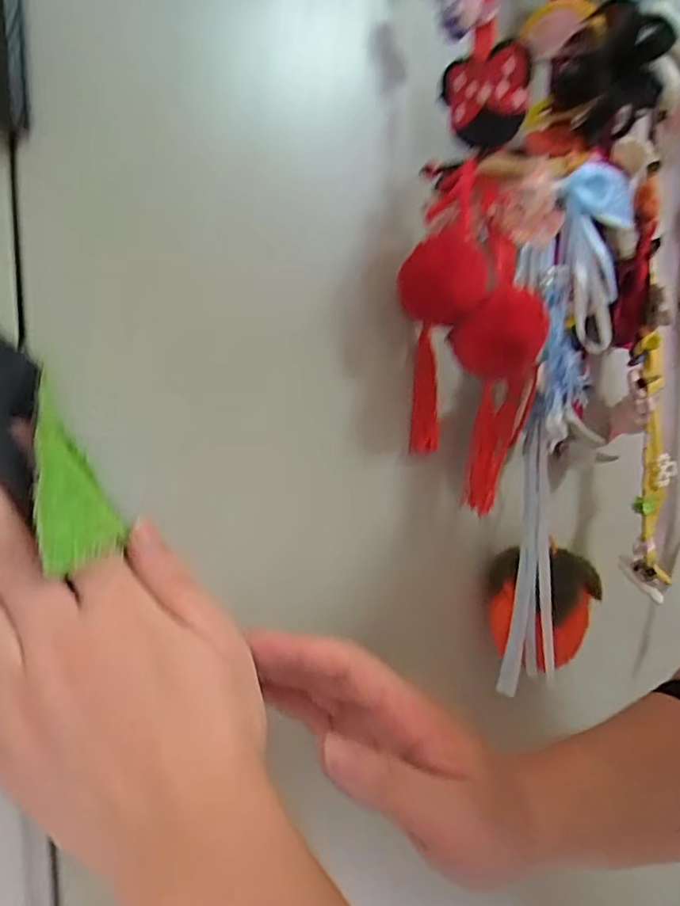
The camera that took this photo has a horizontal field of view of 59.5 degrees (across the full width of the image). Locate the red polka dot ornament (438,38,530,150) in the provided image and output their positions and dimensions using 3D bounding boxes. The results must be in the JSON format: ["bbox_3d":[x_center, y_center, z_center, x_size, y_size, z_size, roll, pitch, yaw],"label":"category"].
[{"bbox_3d":[0.080,-0.198,0.332,0.046,0.050,0.012,3,8,23],"label":"red polka dot ornament"}]

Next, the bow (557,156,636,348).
[{"bbox_3d":[0.167,-0.128,0.391,0.058,0.116,0.022,-4,8,-24],"label":"bow"}]

